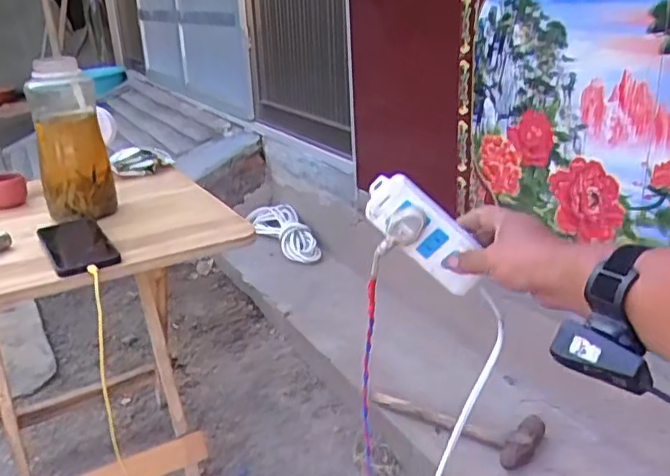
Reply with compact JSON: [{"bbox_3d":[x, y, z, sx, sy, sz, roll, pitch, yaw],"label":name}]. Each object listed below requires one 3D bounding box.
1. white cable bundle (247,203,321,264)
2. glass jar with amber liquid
[{"bbox_3d":[-0.163,-0.023,1.933,0.136,0.079,0.374,-11,23,-21],"label":"white cable bundle"},{"bbox_3d":[-0.401,-0.150,0.939,0.098,0.224,0.094,-11,23,-21],"label":"glass jar with amber liquid"}]

